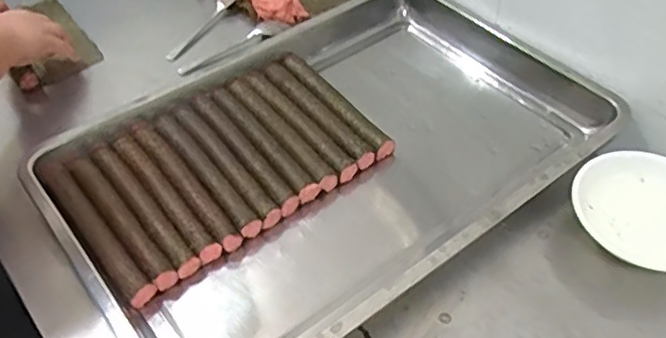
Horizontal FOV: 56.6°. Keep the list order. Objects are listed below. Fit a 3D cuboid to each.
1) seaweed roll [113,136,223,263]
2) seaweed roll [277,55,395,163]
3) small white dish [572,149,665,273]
[{"bbox_3d":[-0.181,0.029,0.663,0.026,0.022,0.189,-32,55,-24],"label":"seaweed roll"},{"bbox_3d":[0.000,-0.080,0.767,0.032,0.025,0.206,-30,54,-23],"label":"seaweed roll"},{"bbox_3d":[0.319,0.046,0.628,0.146,0.042,0.126,31,56,26],"label":"small white dish"}]

